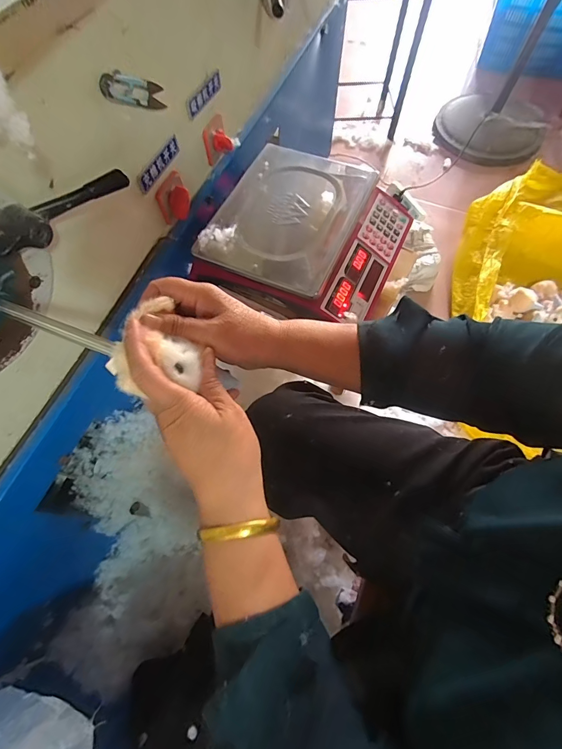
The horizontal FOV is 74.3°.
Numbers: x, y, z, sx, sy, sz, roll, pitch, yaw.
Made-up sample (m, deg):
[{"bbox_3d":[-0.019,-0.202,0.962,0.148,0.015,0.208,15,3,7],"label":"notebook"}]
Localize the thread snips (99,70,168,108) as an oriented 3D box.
[{"bbox_3d":[-0.175,-0.340,0.446,0.012,0.030,0.109,20,35,10],"label":"thread snips"}]

